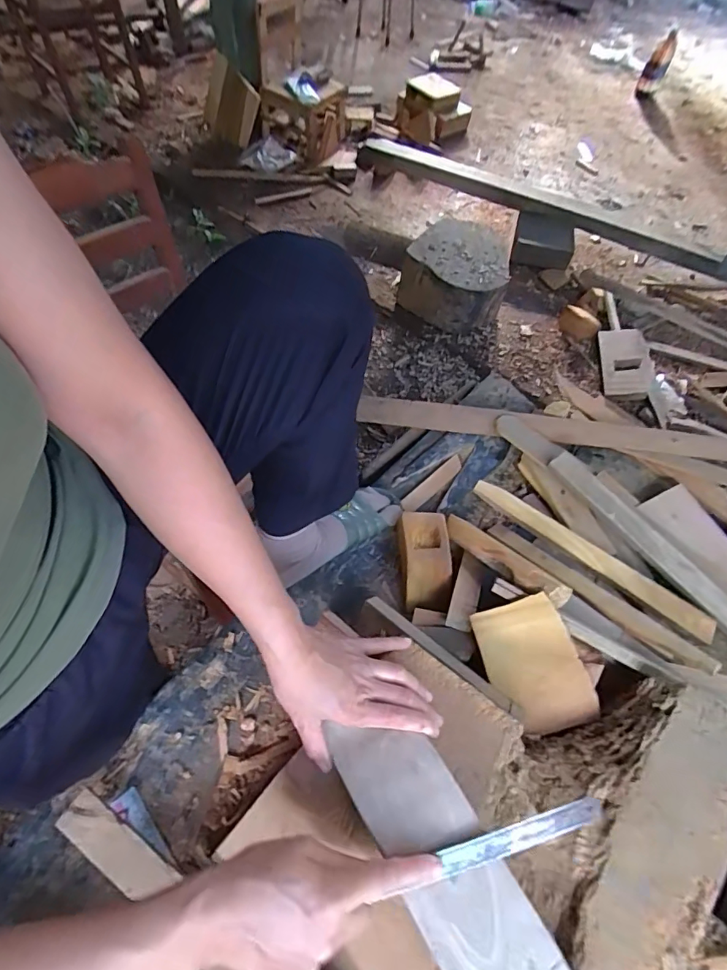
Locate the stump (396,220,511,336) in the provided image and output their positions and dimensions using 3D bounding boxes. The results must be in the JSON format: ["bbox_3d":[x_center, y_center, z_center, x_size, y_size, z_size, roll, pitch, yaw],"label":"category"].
[{"bbox_3d":[0.340,-0.809,1.780,0.383,0.258,0.433,9,59,2],"label":"stump"}]

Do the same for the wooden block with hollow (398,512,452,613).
[{"bbox_3d":[0.092,0.111,0.688,0.071,0.036,0.140,-9,68,5],"label":"wooden block with hollow"}]

